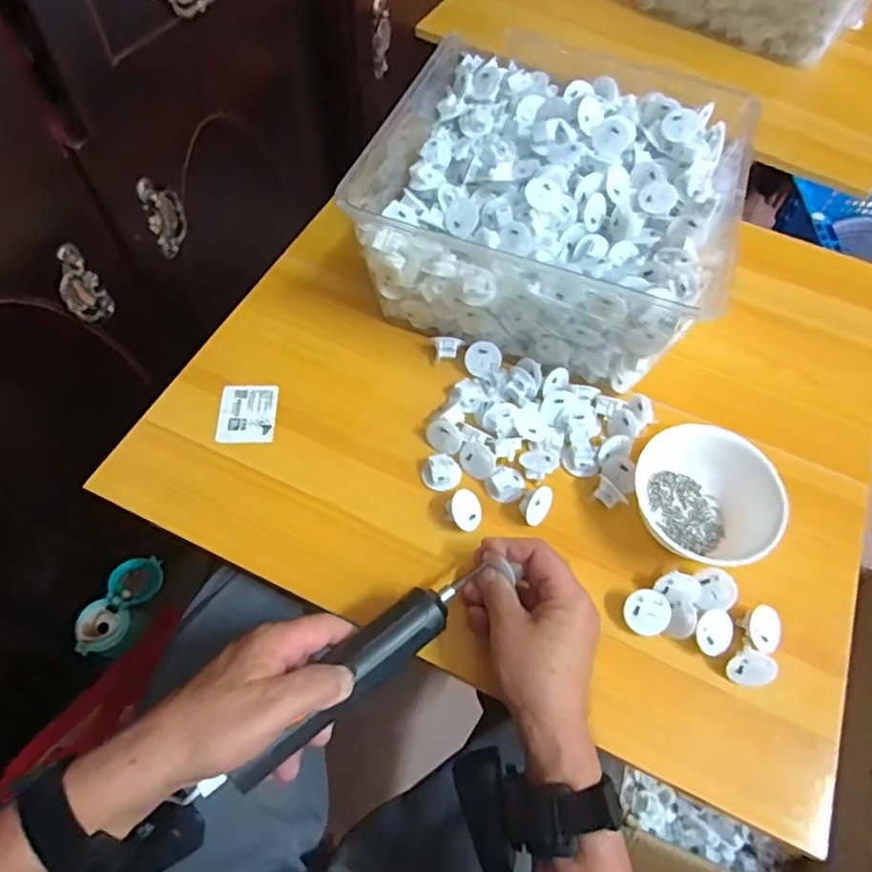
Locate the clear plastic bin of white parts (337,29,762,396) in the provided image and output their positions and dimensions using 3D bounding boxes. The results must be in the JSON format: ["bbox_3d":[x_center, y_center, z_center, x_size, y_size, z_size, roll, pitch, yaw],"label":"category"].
[{"bbox_3d":[0.102,-0.211,0.581,0.305,0.122,0.264,18,61,6],"label":"clear plastic bin of white parts"}]

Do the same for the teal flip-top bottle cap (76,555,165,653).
[{"bbox_3d":[-0.398,0.210,0.761,0.058,0.024,0.128,28,62,12],"label":"teal flip-top bottle cap"}]

